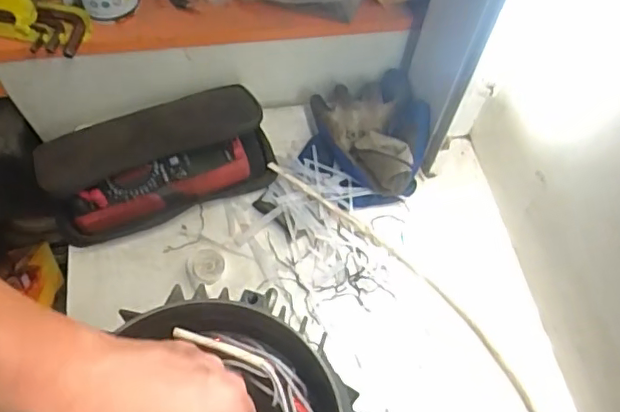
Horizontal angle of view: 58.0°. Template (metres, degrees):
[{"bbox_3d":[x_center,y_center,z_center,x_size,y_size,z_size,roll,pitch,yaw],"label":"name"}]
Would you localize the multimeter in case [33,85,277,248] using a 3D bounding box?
[{"bbox_3d":[-0.163,-0.054,0.606,0.237,0.071,0.134,-19,63,-14],"label":"multimeter in case"}]

